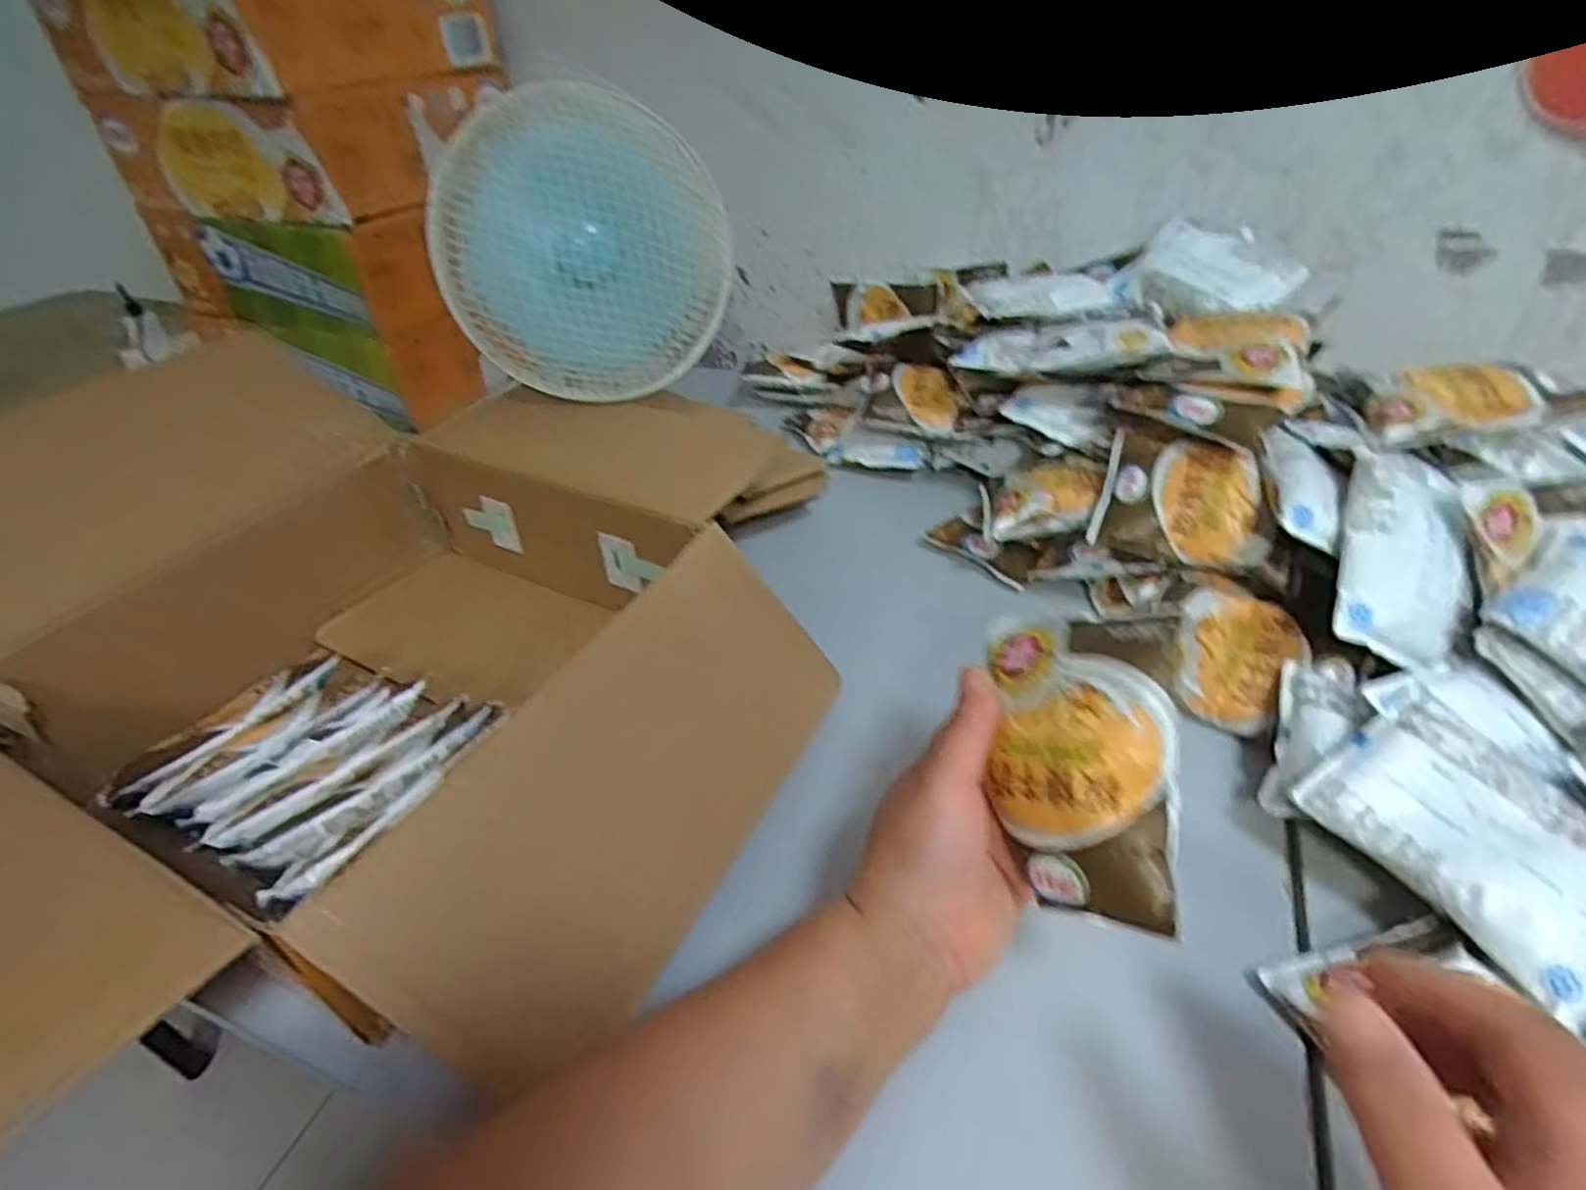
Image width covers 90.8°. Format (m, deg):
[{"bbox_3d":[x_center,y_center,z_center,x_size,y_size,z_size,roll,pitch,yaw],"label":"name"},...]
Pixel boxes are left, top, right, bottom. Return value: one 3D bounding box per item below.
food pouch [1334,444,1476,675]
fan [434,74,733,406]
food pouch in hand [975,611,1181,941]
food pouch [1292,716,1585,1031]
[{"bbox_3d":[0.366,-0.029,0.469,0.072,0.026,0.151,21,72,5],"label":"food pouch"},{"bbox_3d":[-0.155,-0.259,0.599,0.216,0.197,0.099,-15,39,-15],"label":"fan"},{"bbox_3d":[0.118,0.070,0.333,0.080,0.125,0.019,-8,-18,44],"label":"food pouch in hand"},{"bbox_3d":[0.319,0.122,0.373,0.072,0.025,0.125,-36,49,-13],"label":"food pouch"}]

